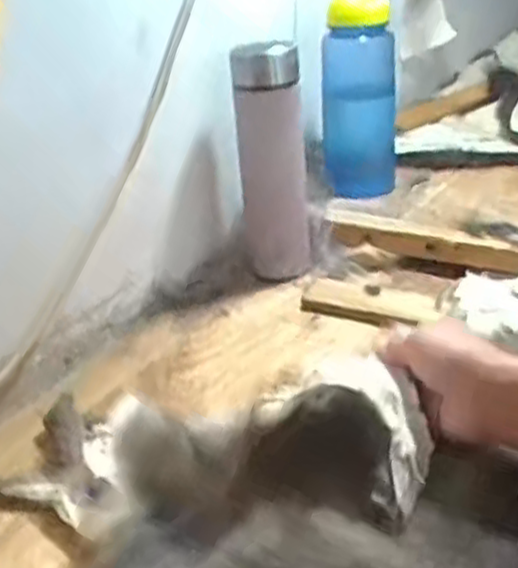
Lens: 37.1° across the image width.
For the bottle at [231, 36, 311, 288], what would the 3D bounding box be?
[{"bbox_3d":[0.014,-0.118,0.776,0.068,0.232,0.058,-4,28,-1],"label":"bottle"}]

